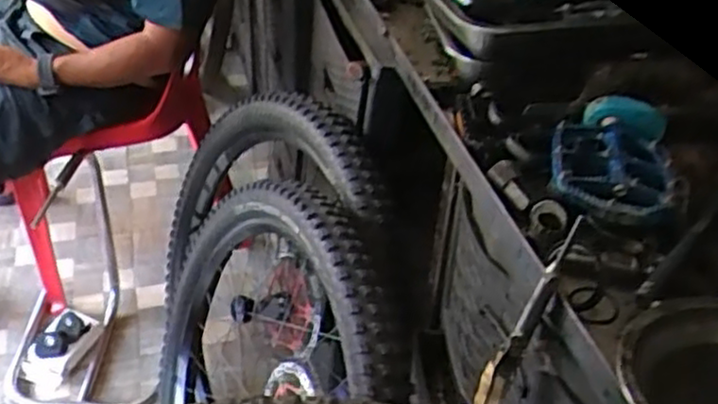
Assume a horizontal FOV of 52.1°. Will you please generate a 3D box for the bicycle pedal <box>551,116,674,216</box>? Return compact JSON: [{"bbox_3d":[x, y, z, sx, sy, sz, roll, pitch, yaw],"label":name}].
[{"bbox_3d":[0.202,-0.030,0.590,0.092,0.021,0.096,11,40,10],"label":"bicycle pedal"}]

